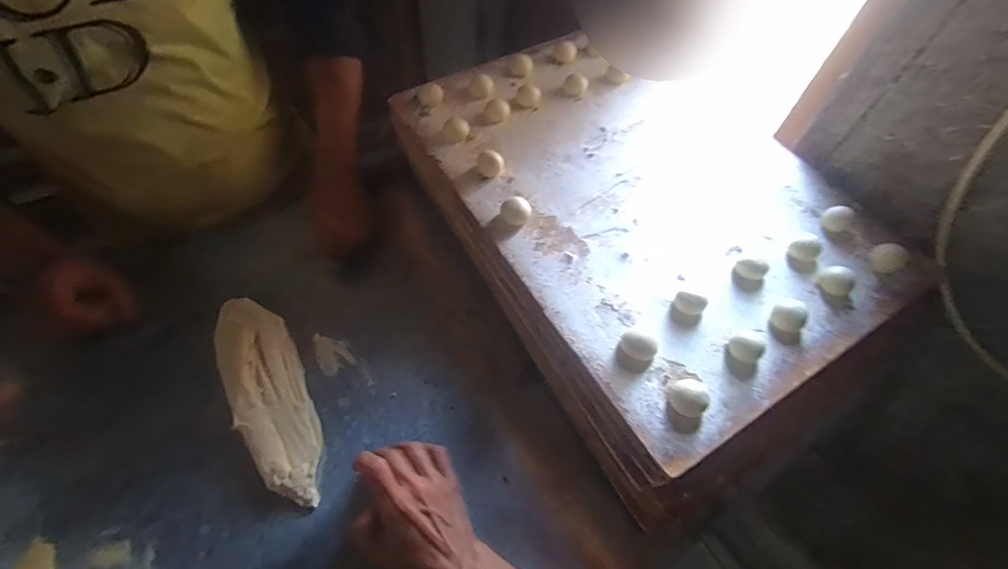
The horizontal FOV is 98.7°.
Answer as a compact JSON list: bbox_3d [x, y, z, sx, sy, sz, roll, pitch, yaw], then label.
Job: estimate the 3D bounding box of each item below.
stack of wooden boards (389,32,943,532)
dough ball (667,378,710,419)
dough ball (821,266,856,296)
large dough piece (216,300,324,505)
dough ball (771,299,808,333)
[{"bbox_3d":[0.161,-0.110,0.550,0.427,0.073,0.604,-26,62,-17],"label":"stack of wooden boards"},{"bbox_3d":[0.164,0.101,0.384,0.028,0.022,0.032,-27,63,-18],"label":"dough ball"},{"bbox_3d":[0.350,-0.004,0.453,0.028,0.019,0.028,1,58,-2],"label":"dough ball"},{"bbox_3d":[-0.256,0.119,0.472,0.073,0.026,0.241,-25,62,-17],"label":"large dough piece"},{"bbox_3d":[0.282,0.032,0.428,0.028,0.021,0.030,1,58,-2],"label":"dough ball"}]

